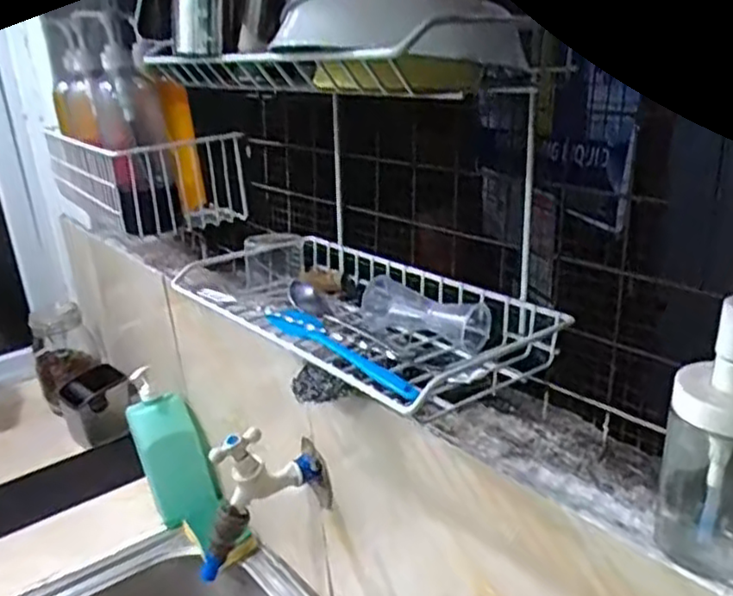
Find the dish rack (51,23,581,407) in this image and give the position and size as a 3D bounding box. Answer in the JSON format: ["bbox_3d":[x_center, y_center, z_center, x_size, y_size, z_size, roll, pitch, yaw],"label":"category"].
[{"bbox_3d":[-0.102,-0.110,0.680,0.177,0.242,0.631,-19,25,-33],"label":"dish rack"}]

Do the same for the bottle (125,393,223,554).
[{"bbox_3d":[-0.280,0.261,1.032,0.041,0.231,0.081,-13,9,46],"label":"bottle"}]

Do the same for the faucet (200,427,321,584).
[{"bbox_3d":[-0.116,0.200,0.725,0.133,0.148,0.043,-23,27,-39],"label":"faucet"}]

